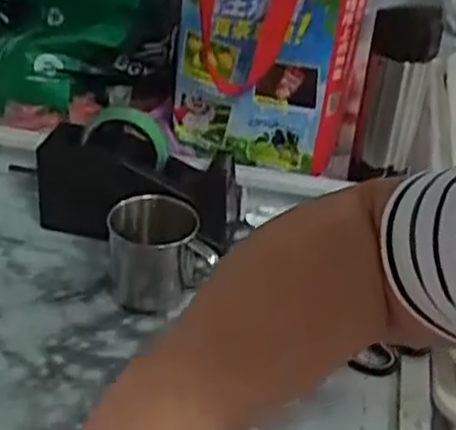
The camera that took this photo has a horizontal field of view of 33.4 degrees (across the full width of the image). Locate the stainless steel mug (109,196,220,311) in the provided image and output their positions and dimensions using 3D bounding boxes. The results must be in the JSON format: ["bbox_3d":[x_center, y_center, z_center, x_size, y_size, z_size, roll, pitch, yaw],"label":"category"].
[{"bbox_3d":[-0.064,0.035,0.709,0.097,0.088,0.084,2,31,-3],"label":"stainless steel mug"}]

